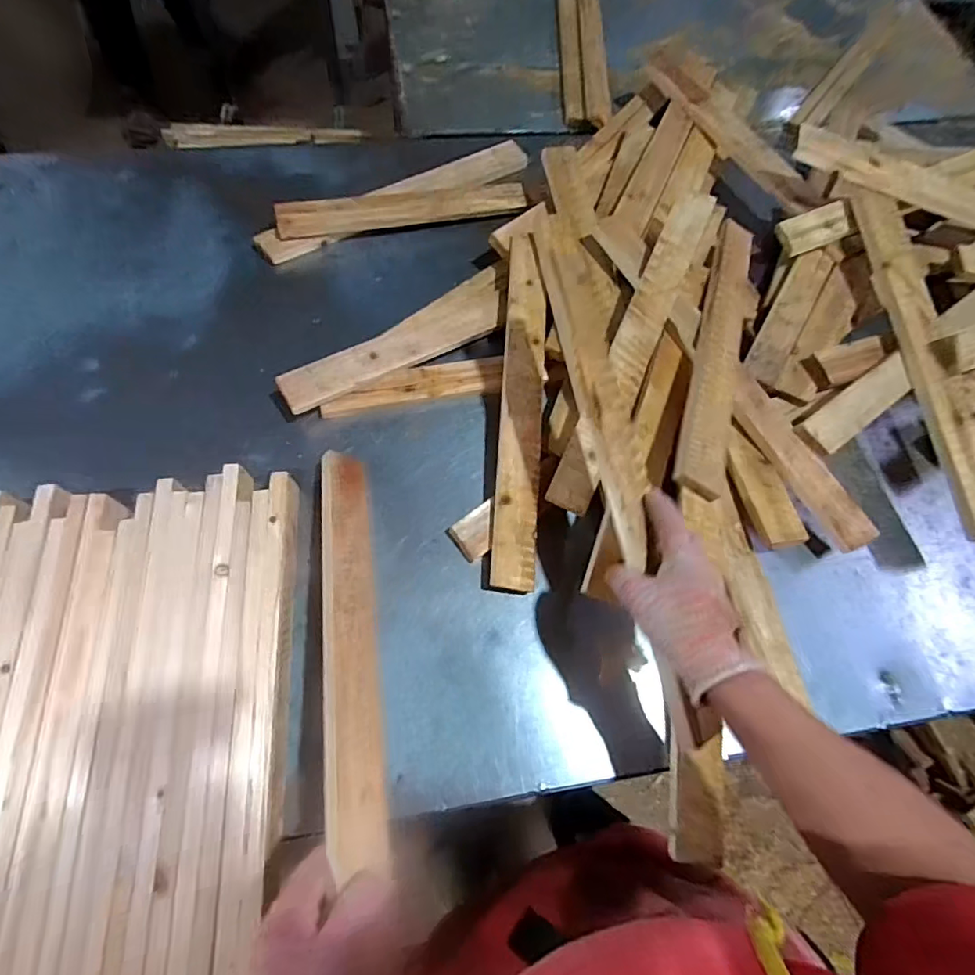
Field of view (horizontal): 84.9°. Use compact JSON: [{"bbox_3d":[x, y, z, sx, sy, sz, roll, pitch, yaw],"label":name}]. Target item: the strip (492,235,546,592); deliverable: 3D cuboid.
[{"bbox_3d":[0.044,-0.118,0.677,0.053,0.019,0.487,4,71,-1],"label":"strip"}]

